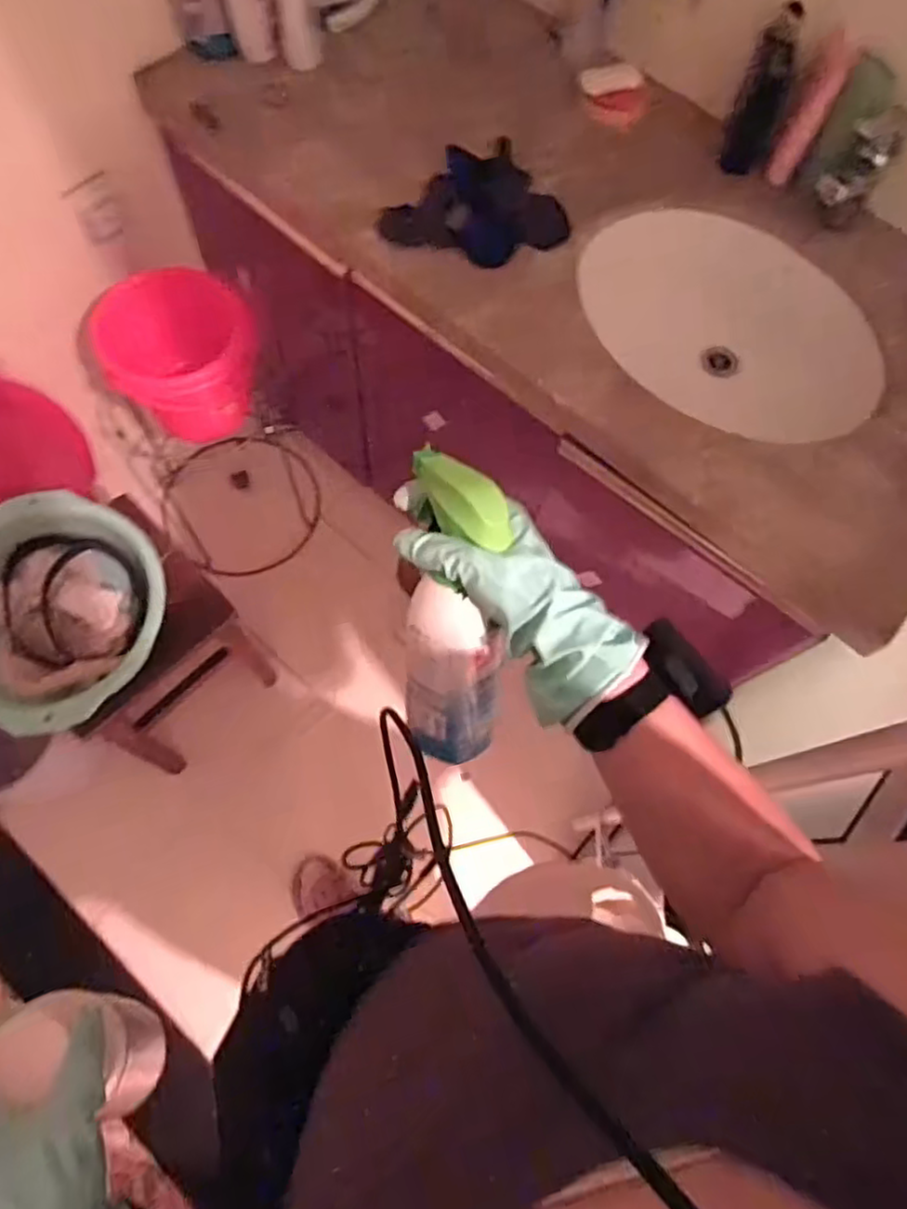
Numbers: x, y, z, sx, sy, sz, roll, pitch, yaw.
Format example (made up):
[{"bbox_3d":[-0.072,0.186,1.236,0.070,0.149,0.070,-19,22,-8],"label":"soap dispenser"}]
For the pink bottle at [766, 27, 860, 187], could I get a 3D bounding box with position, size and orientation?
[{"bbox_3d":[0.483,-0.664,0.952,0.043,0.173,0.037,27,73,7],"label":"pink bottle"}]

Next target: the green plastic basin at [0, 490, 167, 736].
[{"bbox_3d":[-0.583,0.013,1.021,0.308,0.107,0.321,28,73,7],"label":"green plastic basin"}]

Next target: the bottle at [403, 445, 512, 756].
[{"bbox_3d":[0.002,0.018,0.506,0.075,0.243,0.061,0,30,-1],"label":"bottle"}]

